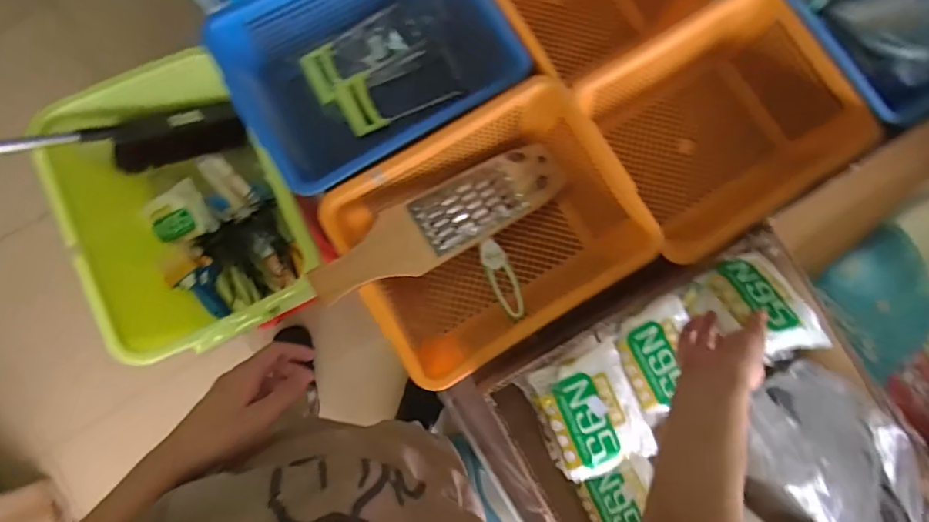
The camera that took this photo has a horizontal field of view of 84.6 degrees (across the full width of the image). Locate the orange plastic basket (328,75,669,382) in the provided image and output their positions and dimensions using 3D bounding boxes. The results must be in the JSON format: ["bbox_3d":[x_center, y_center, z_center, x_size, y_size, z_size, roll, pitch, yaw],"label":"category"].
[{"bbox_3d":[0.031,-0.036,0.718,0.368,0.152,0.287,-32,84,-7],"label":"orange plastic basket"}]

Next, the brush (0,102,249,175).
[{"bbox_3d":[-0.703,-0.214,0.939,0.581,0.115,0.076,-19,82,-41],"label":"brush"}]

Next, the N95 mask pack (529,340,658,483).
[{"bbox_3d":[0.152,0.181,0.613,0.123,0.029,0.132,-21,83,-6],"label":"N95 mask pack"}]

